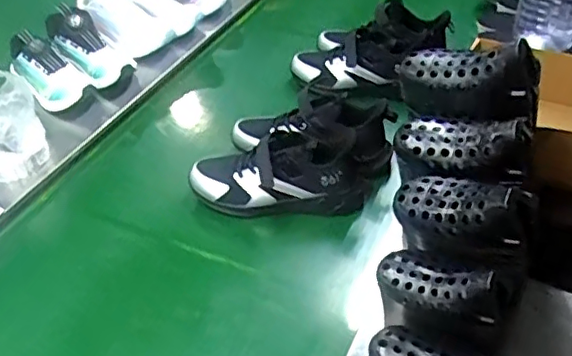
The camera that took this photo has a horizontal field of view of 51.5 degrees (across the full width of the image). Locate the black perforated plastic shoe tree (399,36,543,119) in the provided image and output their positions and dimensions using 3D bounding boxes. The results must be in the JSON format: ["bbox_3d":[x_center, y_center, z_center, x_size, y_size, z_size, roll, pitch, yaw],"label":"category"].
[{"bbox_3d":[0.212,-0.118,0.695,0.157,0.094,0.062,20,46,23],"label":"black perforated plastic shoe tree"}]

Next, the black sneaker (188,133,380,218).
[{"bbox_3d":[-0.009,-0.009,0.903,0.277,0.110,0.097,-2,41,1],"label":"black sneaker"}]

